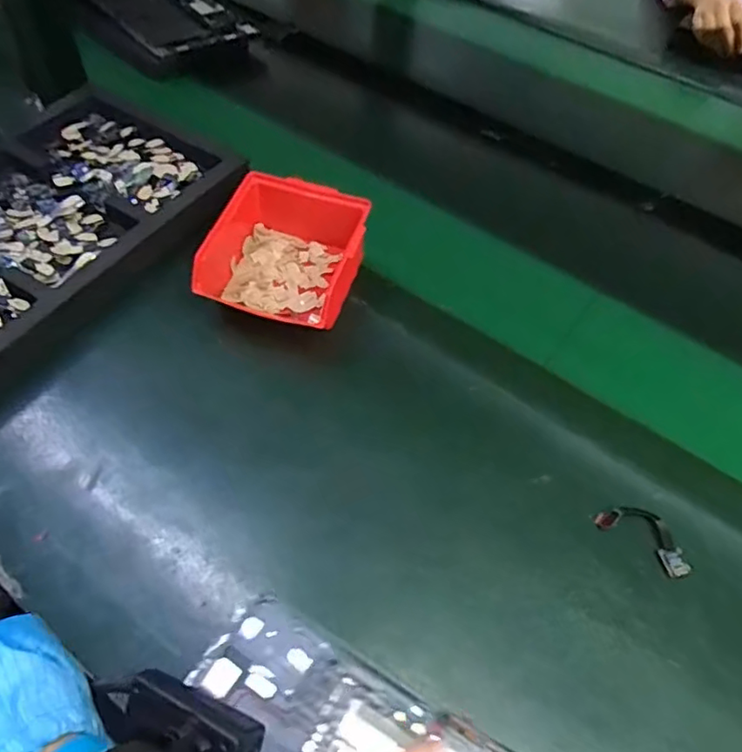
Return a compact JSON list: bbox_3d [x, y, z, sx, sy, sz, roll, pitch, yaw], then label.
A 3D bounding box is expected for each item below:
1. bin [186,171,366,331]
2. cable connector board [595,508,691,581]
[{"bbox_3d":[-0.071,-0.112,0.538,0.124,0.069,0.146,18,53,7],"label":"bin"},{"bbox_3d":[0.206,0.115,0.440,0.071,0.014,0.037,34,56,17],"label":"cable connector board"}]

